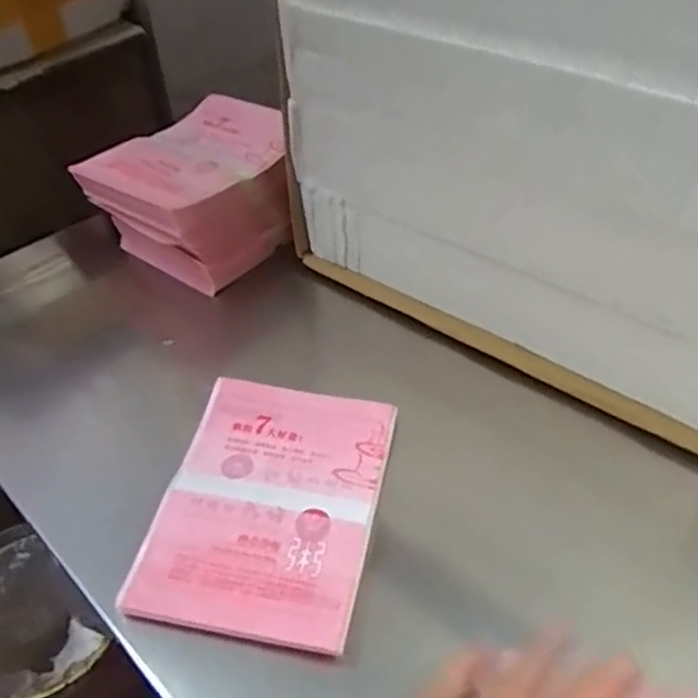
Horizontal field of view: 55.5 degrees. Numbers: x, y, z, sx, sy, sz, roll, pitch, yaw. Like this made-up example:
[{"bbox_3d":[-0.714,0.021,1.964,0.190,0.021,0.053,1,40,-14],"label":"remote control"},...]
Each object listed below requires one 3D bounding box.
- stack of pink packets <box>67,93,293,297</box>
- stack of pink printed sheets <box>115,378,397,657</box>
[{"bbox_3d":[-0.125,-0.135,0.583,0.132,0.091,0.164,33,55,31],"label":"stack of pink packets"},{"bbox_3d":[-0.047,0.090,0.397,0.122,0.014,0.162,8,46,11],"label":"stack of pink printed sheets"}]

